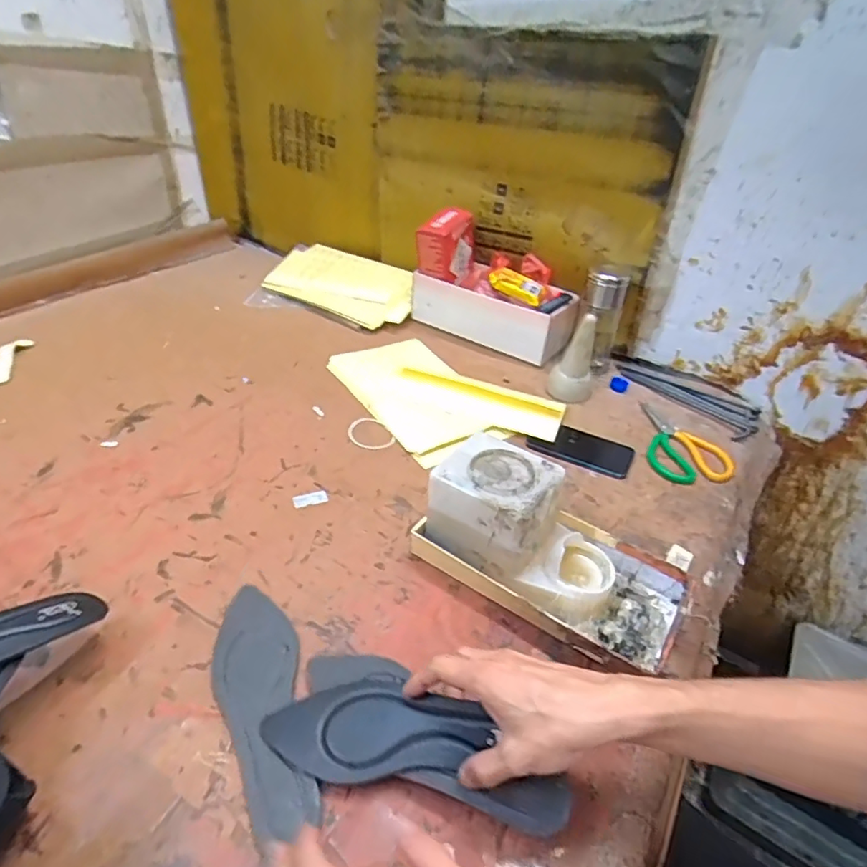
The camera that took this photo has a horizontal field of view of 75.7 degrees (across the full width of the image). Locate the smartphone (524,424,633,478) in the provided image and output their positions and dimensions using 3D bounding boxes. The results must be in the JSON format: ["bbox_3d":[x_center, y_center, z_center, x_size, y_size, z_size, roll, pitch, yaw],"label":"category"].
[{"bbox_3d":[0.213,0.017,0.804,0.142,0.007,0.082,18,40,19],"label":"smartphone"}]

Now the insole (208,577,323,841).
[{"bbox_3d":[-0.148,0.228,0.487,0.073,0.011,0.220,-13,40,-20],"label":"insole"}]

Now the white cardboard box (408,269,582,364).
[{"bbox_3d":[0.110,-0.225,1.024,0.298,0.100,0.112,22,42,23],"label":"white cardboard box"}]

